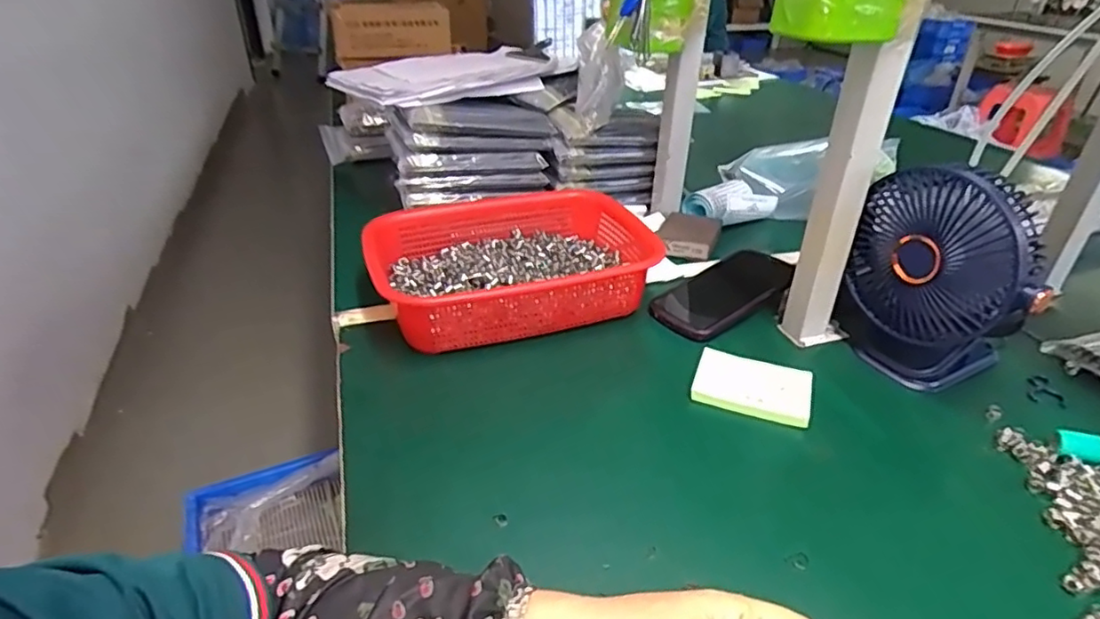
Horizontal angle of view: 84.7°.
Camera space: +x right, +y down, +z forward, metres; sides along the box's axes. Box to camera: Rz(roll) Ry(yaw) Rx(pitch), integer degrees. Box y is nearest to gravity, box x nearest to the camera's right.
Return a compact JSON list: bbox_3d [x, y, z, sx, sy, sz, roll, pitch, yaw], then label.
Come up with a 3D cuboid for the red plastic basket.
[{"bbox_3d":[-0.034,-0.053,0.639,0.294,0.064,0.214,-11,34,-20],"label":"red plastic basket"}]

